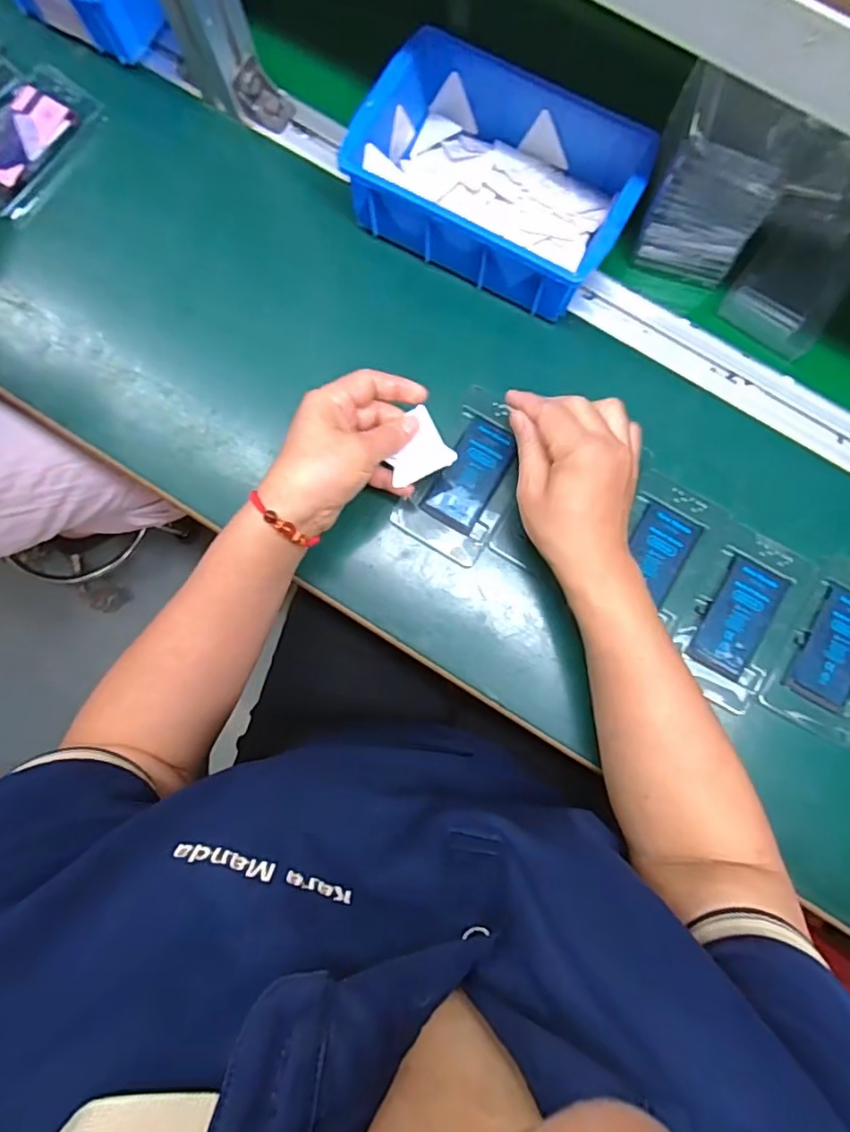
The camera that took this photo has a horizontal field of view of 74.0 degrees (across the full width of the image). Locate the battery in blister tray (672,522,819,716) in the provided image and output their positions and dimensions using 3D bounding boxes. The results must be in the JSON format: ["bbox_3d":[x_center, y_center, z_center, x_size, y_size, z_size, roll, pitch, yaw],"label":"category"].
[{"bbox_3d":[0.237,0.038,0.422,0.069,0.008,0.126,28,84,4],"label":"battery in blister tray"}]

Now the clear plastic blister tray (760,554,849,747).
[{"bbox_3d":[0.308,0.060,0.416,0.071,0.006,0.127,26,84,4],"label":"clear plastic blister tray"}]

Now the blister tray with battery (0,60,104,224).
[{"bbox_3d":[-0.338,-0.363,0.475,0.081,0.022,0.126,35,85,5],"label":"blister tray with battery"}]

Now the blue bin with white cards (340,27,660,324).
[{"bbox_3d":[0.059,-0.300,0.436,0.202,0.070,0.148,29,84,4],"label":"blue bin with white cards"}]

